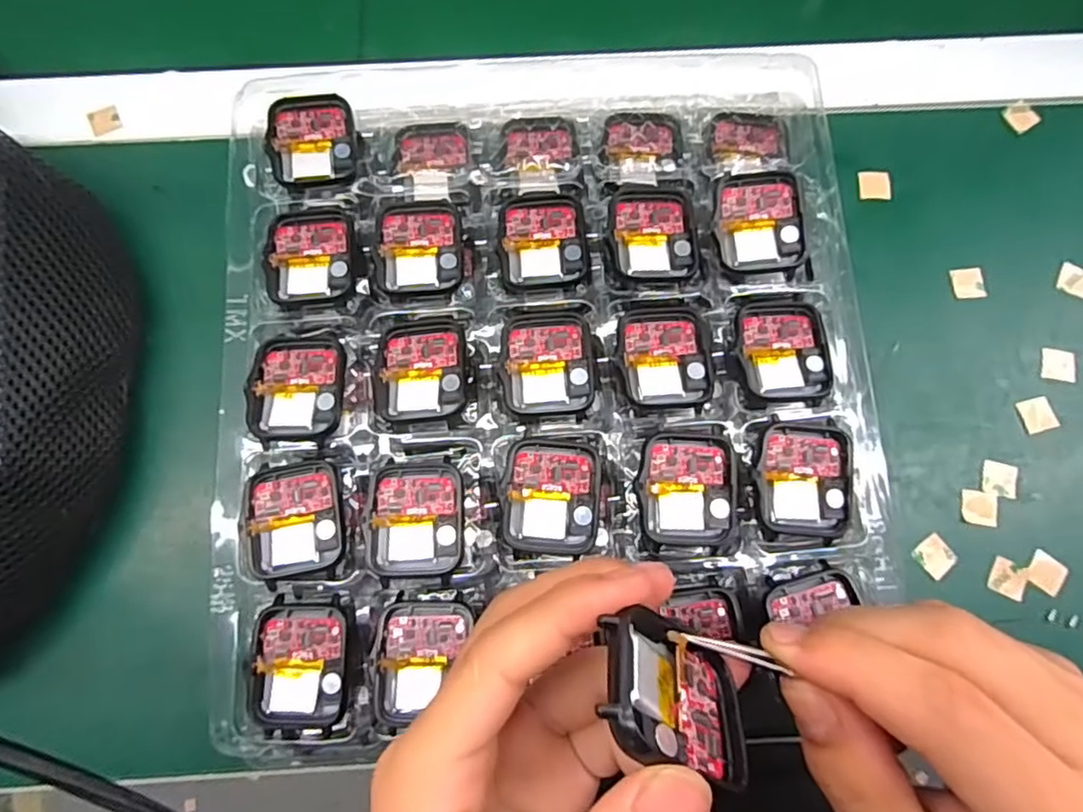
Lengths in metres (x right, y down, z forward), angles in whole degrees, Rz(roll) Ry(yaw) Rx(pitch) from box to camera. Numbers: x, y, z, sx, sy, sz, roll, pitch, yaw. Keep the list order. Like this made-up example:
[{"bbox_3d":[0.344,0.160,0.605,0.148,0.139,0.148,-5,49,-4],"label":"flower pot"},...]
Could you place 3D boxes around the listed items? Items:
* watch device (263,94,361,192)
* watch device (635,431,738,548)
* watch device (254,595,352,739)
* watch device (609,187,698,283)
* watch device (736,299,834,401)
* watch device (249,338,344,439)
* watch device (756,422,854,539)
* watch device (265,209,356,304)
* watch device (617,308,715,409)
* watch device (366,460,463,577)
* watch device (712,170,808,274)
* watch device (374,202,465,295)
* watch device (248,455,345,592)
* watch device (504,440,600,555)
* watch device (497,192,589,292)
[{"bbox_3d":[-0.103,-0.119,0.285,0.038,0.008,0.046,-6,76,-2],"label":"watch device"},{"bbox_3d":[0.057,0.033,0.247,0.038,0.013,0.041,-5,76,-2],"label":"watch device"},{"bbox_3d":[-0.089,0.098,0.238,0.036,0.009,0.047,-1,76,-1],"label":"watch device"},{"bbox_3d":[0.049,-0.075,0.274,0.037,0.007,0.040,-4,76,-1],"label":"watch device"},{"bbox_3d":[0.101,-0.024,0.265,0.038,0.006,0.042,0,76,0],"label":"watch device"},{"bbox_3d":[-0.099,-0.008,0.257,0.038,0.007,0.045,-2,76,-1],"label":"watch device"},{"bbox_3d":[0.103,0.029,0.247,0.037,0.008,0.042,5,76,1],"label":"watch device"},{"bbox_3d":[-0.100,-0.066,0.275,0.037,0.006,0.042,-4,76,-1],"label":"watch device"},{"bbox_3d":[0.051,-0.020,0.263,0.037,0.005,0.042,-7,76,-2],"label":"watch device"},{"bbox_3d":[-0.048,0.043,0.246,0.036,0.006,0.043,-3,76,-1],"label":"watch device"},{"bbox_3d":[0.093,-0.079,0.271,0.037,0.014,0.040,-2,76,-1],"label":"watch device"},{"bbox_3d":[-0.053,-0.069,0.274,0.037,0.005,0.041,-5,76,-2],"label":"watch device"},{"bbox_3d":[-0.096,0.044,0.246,0.036,0.004,0.045,-9,76,-3],"label":"watch device"},{"bbox_3d":[0.004,0.035,0.245,0.036,0.008,0.041,3,76,0],"label":"watch device"},{"bbox_3d":[0.001,-0.073,0.275,0.037,0.005,0.042,0,76,-1],"label":"watch device"}]

